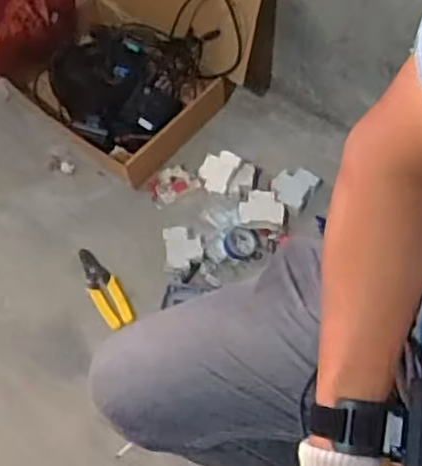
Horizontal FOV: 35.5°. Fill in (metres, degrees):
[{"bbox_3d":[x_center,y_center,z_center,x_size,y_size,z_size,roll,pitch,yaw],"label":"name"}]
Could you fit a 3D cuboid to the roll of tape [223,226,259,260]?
[{"bbox_3d":[0.052,0.016,1.132,0.058,0.019,0.052,-9,60,-2],"label":"roll of tape"}]

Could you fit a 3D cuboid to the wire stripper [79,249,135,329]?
[{"bbox_3d":[-0.183,0.092,1.126,0.051,0.016,0.164,-28,62,-12],"label":"wire stripper"}]

